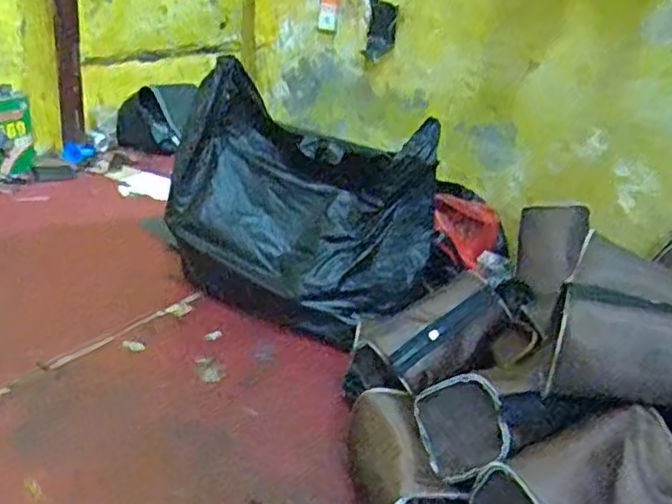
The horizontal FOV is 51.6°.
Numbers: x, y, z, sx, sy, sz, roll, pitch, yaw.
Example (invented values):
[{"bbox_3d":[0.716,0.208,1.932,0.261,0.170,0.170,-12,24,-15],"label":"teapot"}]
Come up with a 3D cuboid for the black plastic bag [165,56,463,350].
[{"bbox_3d":[-0.084,-0.080,1.515,0.591,0.456,0.283,19,26,26],"label":"black plastic bag"}]

